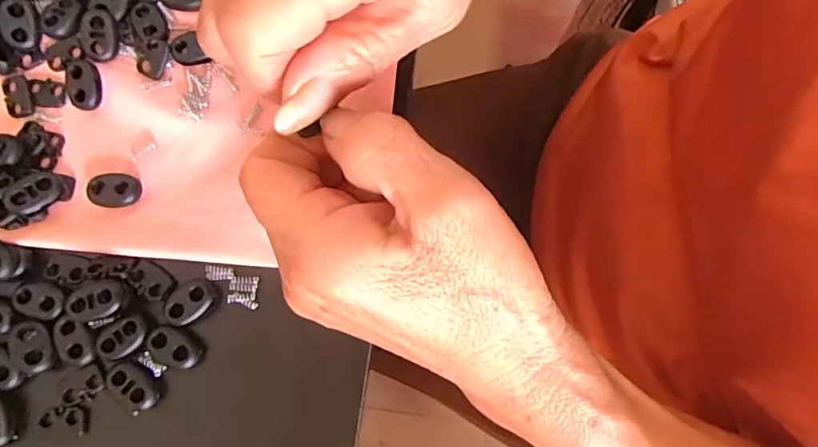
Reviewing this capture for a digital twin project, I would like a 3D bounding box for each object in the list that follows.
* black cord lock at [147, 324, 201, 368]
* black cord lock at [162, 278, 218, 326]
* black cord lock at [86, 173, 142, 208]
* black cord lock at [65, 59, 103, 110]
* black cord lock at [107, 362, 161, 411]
[{"bbox_3d":[-0.095,0.050,0.193,0.023,0.004,0.013,26,79,5],"label":"black cord lock"},{"bbox_3d":[-0.090,0.032,0.198,0.021,0.005,0.016,-26,79,-6],"label":"black cord lock"},{"bbox_3d":[-0.127,-0.014,0.208,0.020,0.005,0.015,0,78,0],"label":"black cord lock"},{"bbox_3d":[-0.145,-0.062,0.215,0.013,0.006,0.021,-11,78,-3],"label":"black cord lock"},{"bbox_3d":[-0.109,0.064,0.191,0.022,0.006,0.011,34,80,6],"label":"black cord lock"}]

